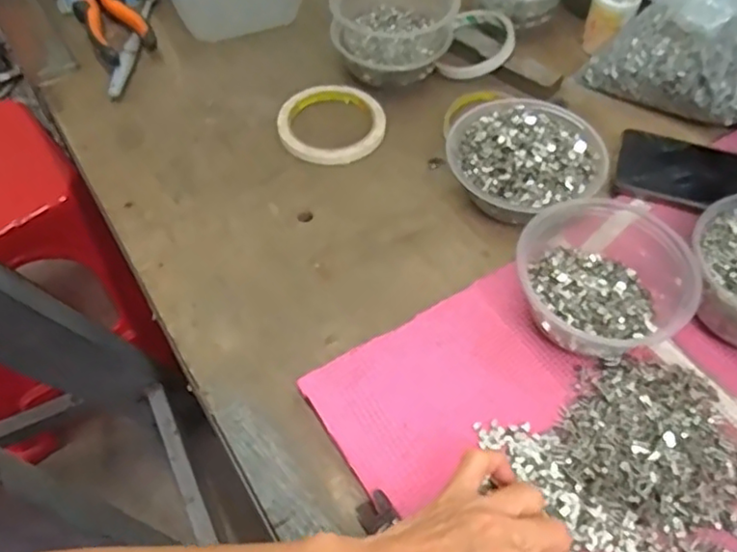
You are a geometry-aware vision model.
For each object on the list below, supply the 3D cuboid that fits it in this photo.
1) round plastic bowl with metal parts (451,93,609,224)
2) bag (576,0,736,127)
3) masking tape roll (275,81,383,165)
[{"bbox_3d":[0.125,-0.092,0.523,0.110,0.051,0.116,0,54,0],"label":"round plastic bowl with metal parts"},{"bbox_3d":[0.279,-0.199,0.568,0.069,0.109,0.149,-33,61,-22],"label":"bag"},{"bbox_3d":[-0.037,-0.143,0.598,0.100,0.019,0.097,0,54,0],"label":"masking tape roll"}]

